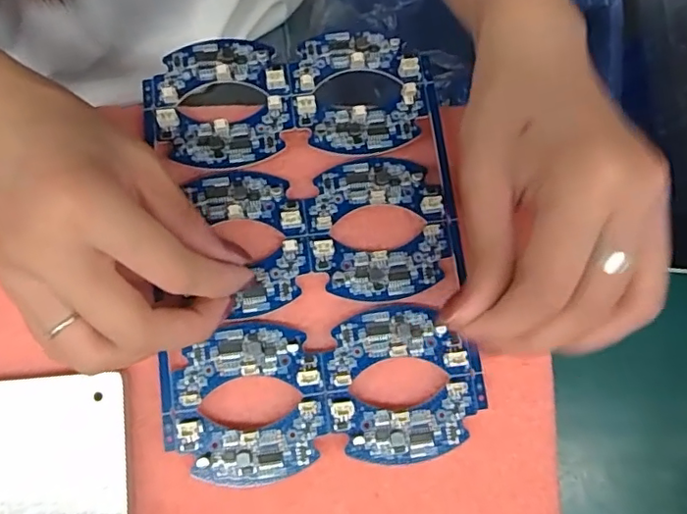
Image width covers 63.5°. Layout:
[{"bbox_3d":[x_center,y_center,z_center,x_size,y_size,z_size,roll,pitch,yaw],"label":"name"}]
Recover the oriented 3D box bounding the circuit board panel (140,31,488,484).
[{"bbox_3d":[-0.017,-0.009,0.251,0.133,0.007,0.198,-7,79,-3],"label":"circuit board panel"}]

